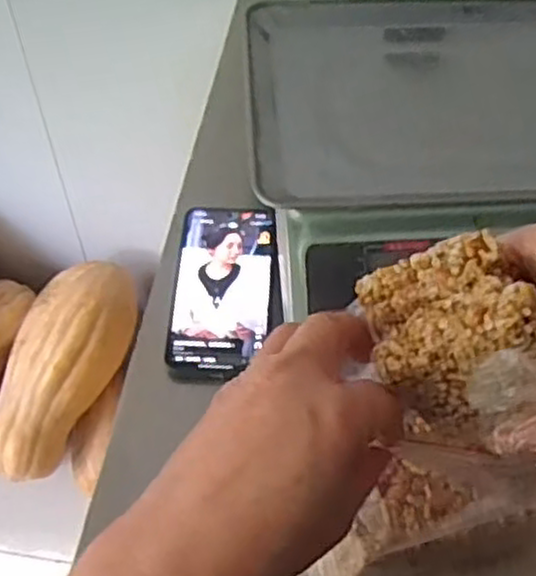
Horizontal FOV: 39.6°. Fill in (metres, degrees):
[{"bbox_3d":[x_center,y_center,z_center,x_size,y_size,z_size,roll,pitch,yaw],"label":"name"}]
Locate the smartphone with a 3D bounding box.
[{"bbox_3d":[-0.033,-0.002,0.603,0.084,0.005,0.165,1,56,0],"label":"smartphone"}]

